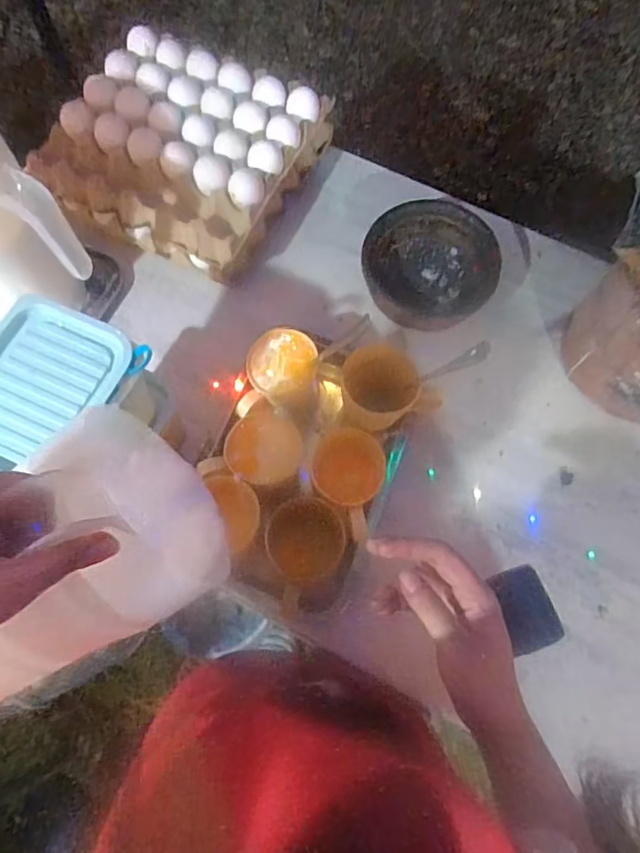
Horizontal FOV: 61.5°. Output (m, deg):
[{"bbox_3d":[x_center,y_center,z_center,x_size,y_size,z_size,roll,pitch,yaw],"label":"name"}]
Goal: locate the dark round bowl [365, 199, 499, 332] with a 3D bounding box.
[{"bbox_3d":[0.138,-0.204,0.673,0.165,0.062,0.133,10,73,5],"label":"dark round bowl"}]

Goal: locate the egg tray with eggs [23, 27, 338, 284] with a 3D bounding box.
[{"bbox_3d":[-0.176,-0.352,0.712,0.290,0.107,0.266,24,74,9],"label":"egg tray with eggs"}]

